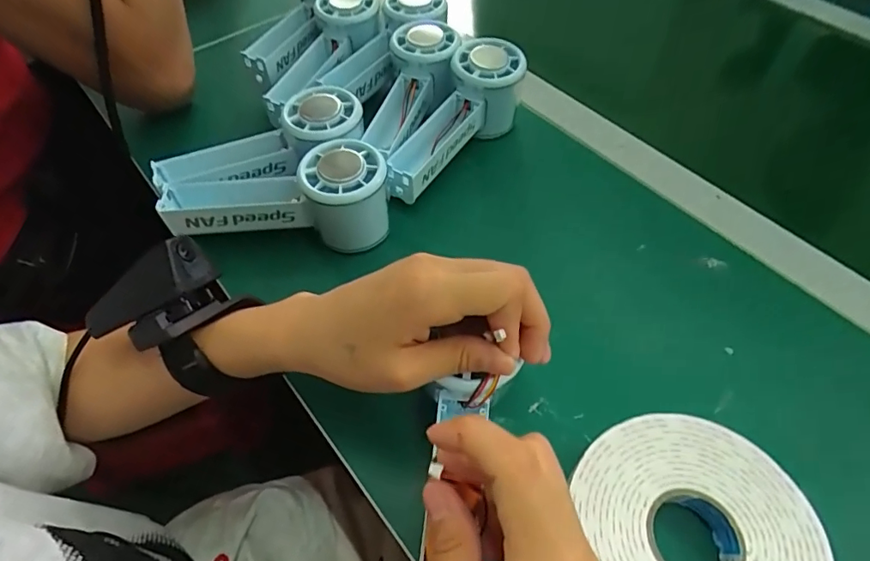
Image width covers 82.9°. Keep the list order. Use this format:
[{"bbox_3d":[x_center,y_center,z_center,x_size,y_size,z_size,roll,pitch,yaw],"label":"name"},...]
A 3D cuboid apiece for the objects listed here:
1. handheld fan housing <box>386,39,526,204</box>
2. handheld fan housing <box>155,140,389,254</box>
[{"bbox_3d":[0.018,-0.121,0.380,0.061,0.055,0.144,22,58,15],"label":"handheld fan housing"},{"bbox_3d":[-0.107,-0.057,0.340,0.148,0.052,0.048,0,55,0],"label":"handheld fan housing"}]

